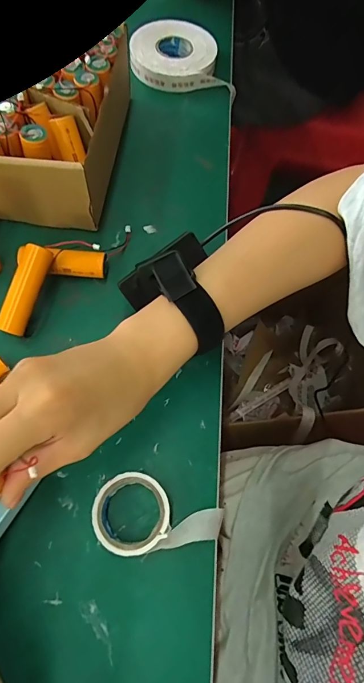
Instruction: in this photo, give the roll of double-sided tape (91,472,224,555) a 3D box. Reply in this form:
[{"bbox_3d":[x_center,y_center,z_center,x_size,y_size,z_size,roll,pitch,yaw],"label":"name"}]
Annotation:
[{"bbox_3d":[-0.017,0.121,0.262,0.084,0.022,0.047,20,67,6],"label":"roll of double-sided tape"}]

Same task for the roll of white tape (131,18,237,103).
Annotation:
[{"bbox_3d":[-0.003,-0.331,0.454,0.112,0.025,0.095,-7,67,-6],"label":"roll of white tape"}]

